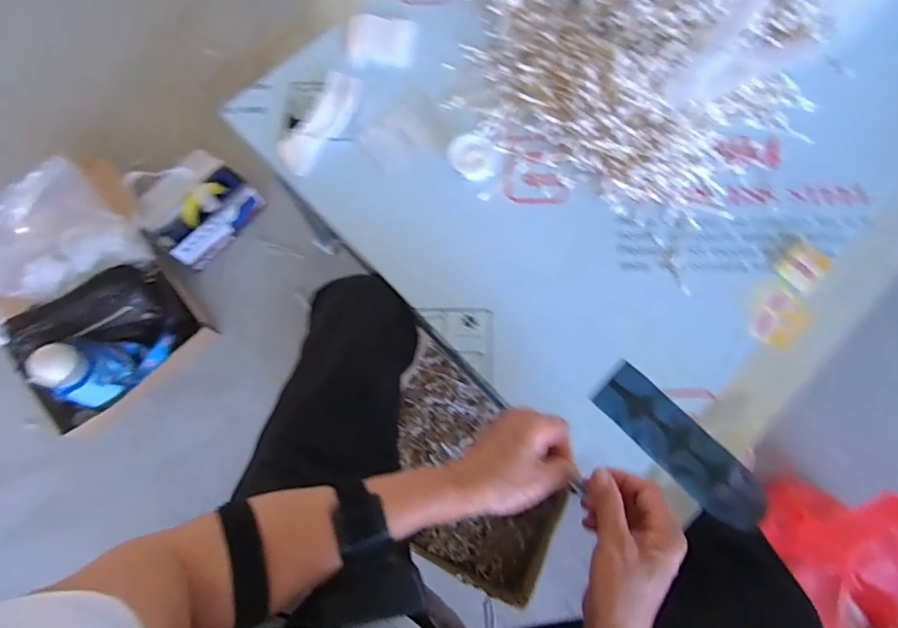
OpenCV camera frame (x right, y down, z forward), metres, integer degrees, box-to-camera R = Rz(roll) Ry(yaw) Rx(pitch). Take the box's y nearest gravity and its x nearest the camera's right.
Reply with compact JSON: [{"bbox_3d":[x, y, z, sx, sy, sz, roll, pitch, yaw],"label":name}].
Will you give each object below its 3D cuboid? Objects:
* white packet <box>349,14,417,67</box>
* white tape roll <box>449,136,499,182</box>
[{"bbox_3d":[-0.088,-0.362,0.665,0.087,0.010,0.077,0,72,2],"label":"white packet"},{"bbox_3d":[0.030,-0.190,0.605,0.057,0.032,0.044,6,72,4],"label":"white tape roll"}]

